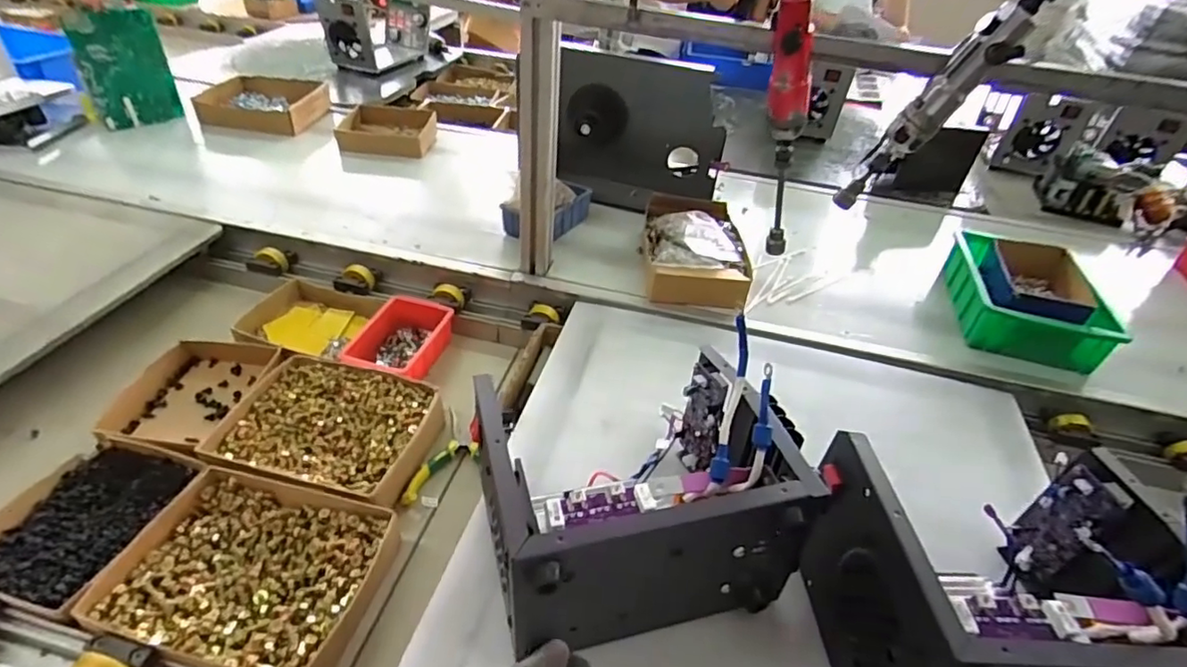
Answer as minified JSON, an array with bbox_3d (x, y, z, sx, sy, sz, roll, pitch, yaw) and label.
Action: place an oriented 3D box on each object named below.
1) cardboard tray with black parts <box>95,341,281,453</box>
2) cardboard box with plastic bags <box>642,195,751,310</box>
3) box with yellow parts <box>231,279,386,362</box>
[{"bbox_3d":[-0.490,0.075,0.735,0.155,0.048,0.197,8,39,3],"label":"cardboard tray with black parts"},{"bbox_3d":[0.153,-0.127,0.892,0.149,0.070,0.212,5,39,-1],"label":"cardboard box with plastic bags"},{"bbox_3d":[-0.410,-0.016,0.849,0.156,0.043,0.142,11,39,6],"label":"box with yellow parts"}]

